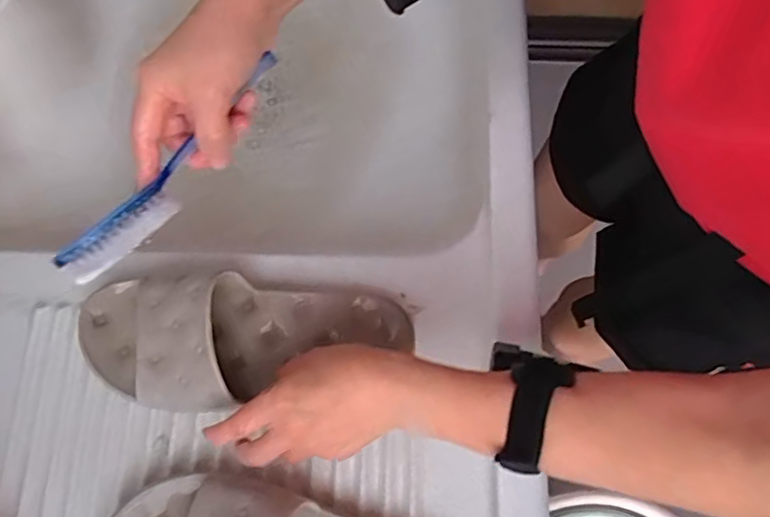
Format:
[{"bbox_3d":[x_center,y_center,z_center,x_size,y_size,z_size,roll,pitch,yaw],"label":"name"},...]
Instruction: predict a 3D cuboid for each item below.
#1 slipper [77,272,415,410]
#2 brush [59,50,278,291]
[{"bbox_3d":[-0.111,0.059,0.479,0.254,0.059,0.100,-4,73,-2],"label":"slipper"},{"bbox_3d":[-0.130,-0.058,0.394,0.027,0.019,0.185,39,82,9],"label":"brush"}]

